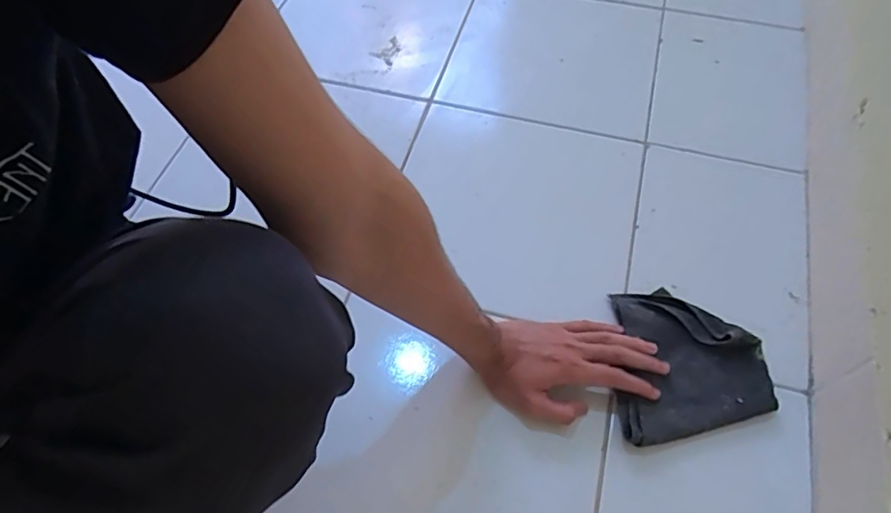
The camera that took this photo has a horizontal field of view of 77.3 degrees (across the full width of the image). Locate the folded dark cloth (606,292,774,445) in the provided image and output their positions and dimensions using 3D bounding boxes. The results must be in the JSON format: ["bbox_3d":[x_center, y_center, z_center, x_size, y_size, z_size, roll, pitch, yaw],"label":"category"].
[{"bbox_3d":[0.242,0.104,0.564,0.153,0.022,0.149,-5,58,-1],"label":"folded dark cloth"}]

